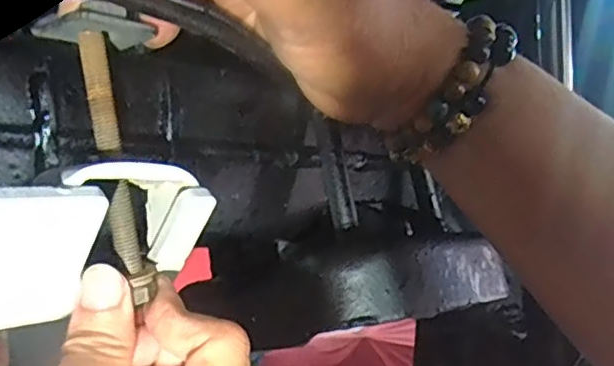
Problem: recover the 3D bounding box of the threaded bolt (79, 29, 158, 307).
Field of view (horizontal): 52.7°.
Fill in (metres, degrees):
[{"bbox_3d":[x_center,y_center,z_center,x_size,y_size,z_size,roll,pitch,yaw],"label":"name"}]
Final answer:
[{"bbox_3d":[-0.073,-0.007,0.240,0.009,0.103,0.014,-7,6,40],"label":"threaded bolt"}]

